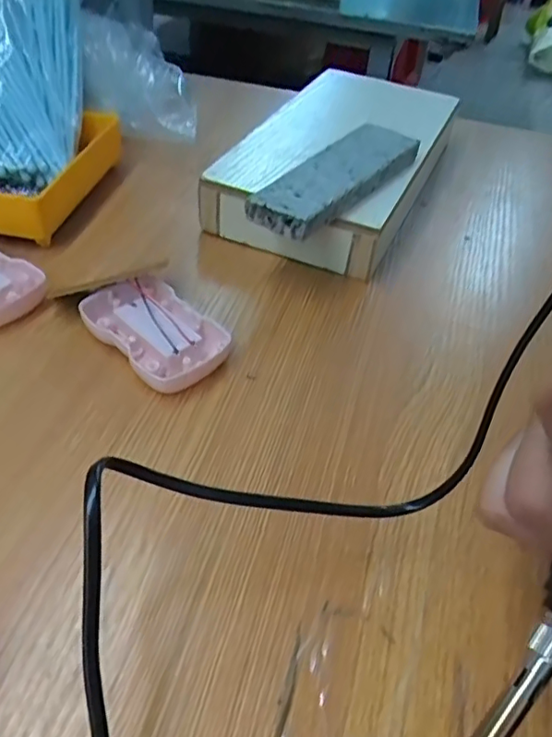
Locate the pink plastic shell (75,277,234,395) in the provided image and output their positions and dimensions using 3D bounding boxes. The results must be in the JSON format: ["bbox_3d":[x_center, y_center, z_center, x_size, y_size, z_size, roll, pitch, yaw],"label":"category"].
[{"bbox_3d":[-0.070,-0.022,0.339,0.090,0.017,0.053,37,53,28],"label":"pink plastic shell"}]

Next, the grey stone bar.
[{"bbox_3d":[0.044,-0.132,0.394,0.045,0.022,0.147,31,50,23],"label":"grey stone bar"}]

